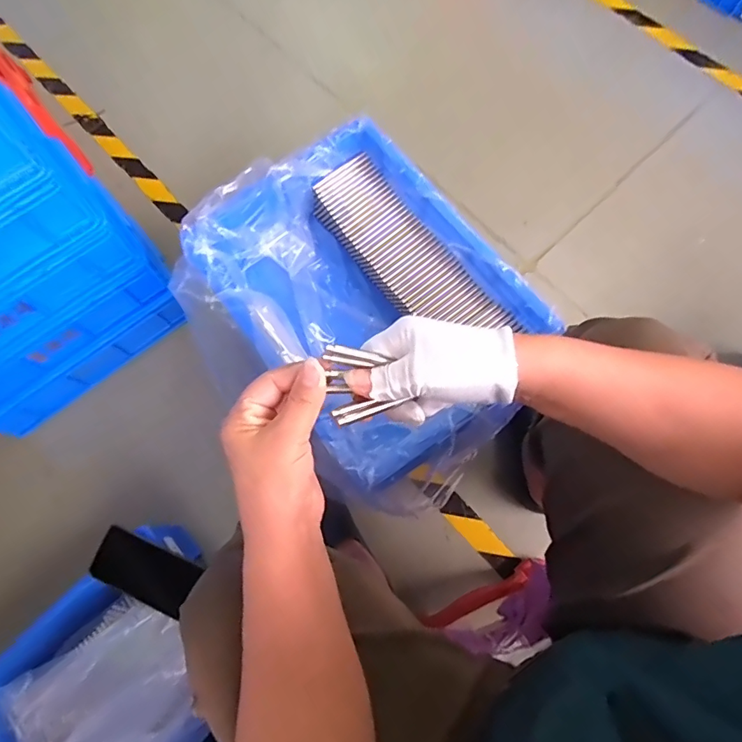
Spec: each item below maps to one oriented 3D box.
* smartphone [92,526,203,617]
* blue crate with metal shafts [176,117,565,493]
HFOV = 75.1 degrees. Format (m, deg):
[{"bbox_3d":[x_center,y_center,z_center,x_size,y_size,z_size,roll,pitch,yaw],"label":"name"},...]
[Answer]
[{"bbox_3d":[-0.326,0.286,0.693,0.146,0.016,0.069,27,59,-1],"label":"smartphone"},{"bbox_3d":[-0.013,-0.097,0.647,0.322,0.126,0.406,-36,76,-8],"label":"blue crate with metal shafts"}]

